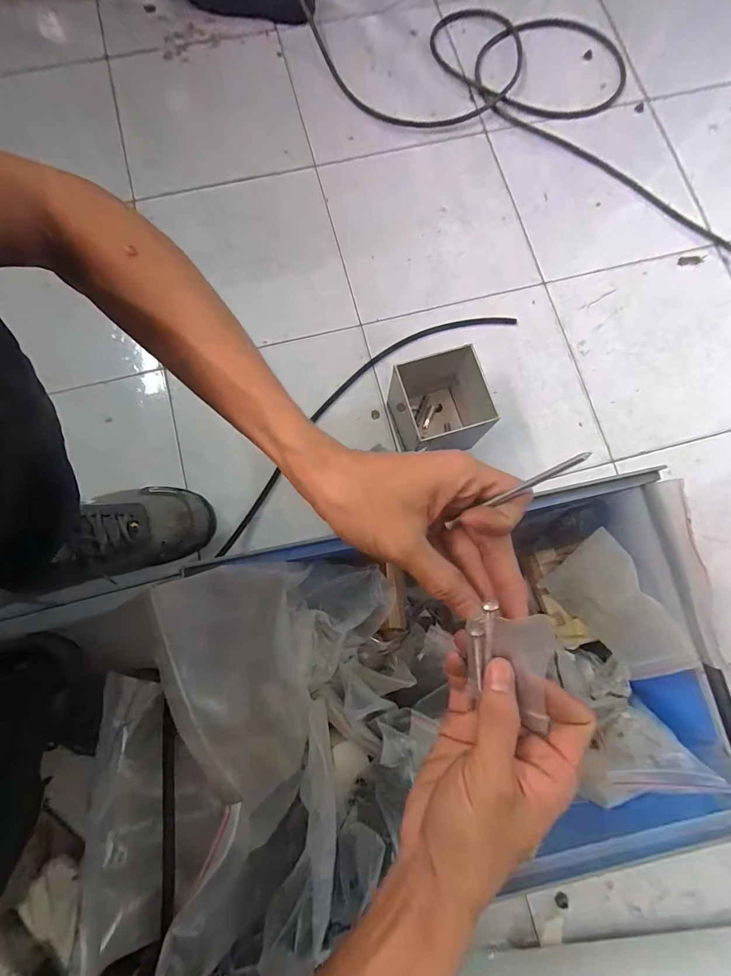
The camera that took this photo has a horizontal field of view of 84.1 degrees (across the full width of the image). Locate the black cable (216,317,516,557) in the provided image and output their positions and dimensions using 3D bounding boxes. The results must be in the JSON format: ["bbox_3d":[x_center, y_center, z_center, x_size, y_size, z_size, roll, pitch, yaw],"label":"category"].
[{"bbox_3d":[-0.012,-0.122,0.595,0.561,0.017,0.098,-39,82,-8],"label":"black cable"}]

